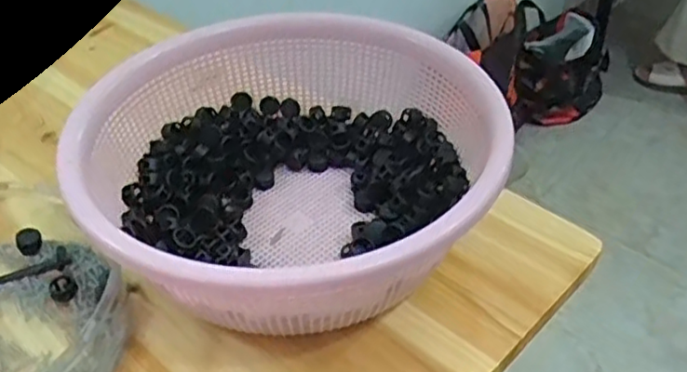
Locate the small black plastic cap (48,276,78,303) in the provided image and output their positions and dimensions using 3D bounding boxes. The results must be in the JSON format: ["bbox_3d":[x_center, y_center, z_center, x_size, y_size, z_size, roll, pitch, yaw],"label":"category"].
[{"bbox_3d":[-0.191,0.068,0.453,0.017,0.010,0.020,-32,49,-30],"label":"small black plastic cap"}]

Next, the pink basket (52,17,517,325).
[{"bbox_3d":[-0.032,-0.001,0.456,0.269,0.111,0.252,-1,41,1],"label":"pink basket"}]

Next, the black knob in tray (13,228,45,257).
[{"bbox_3d":[-0.229,0.040,0.486,0.018,0.015,0.018,-25,46,-24],"label":"black knob in tray"}]

